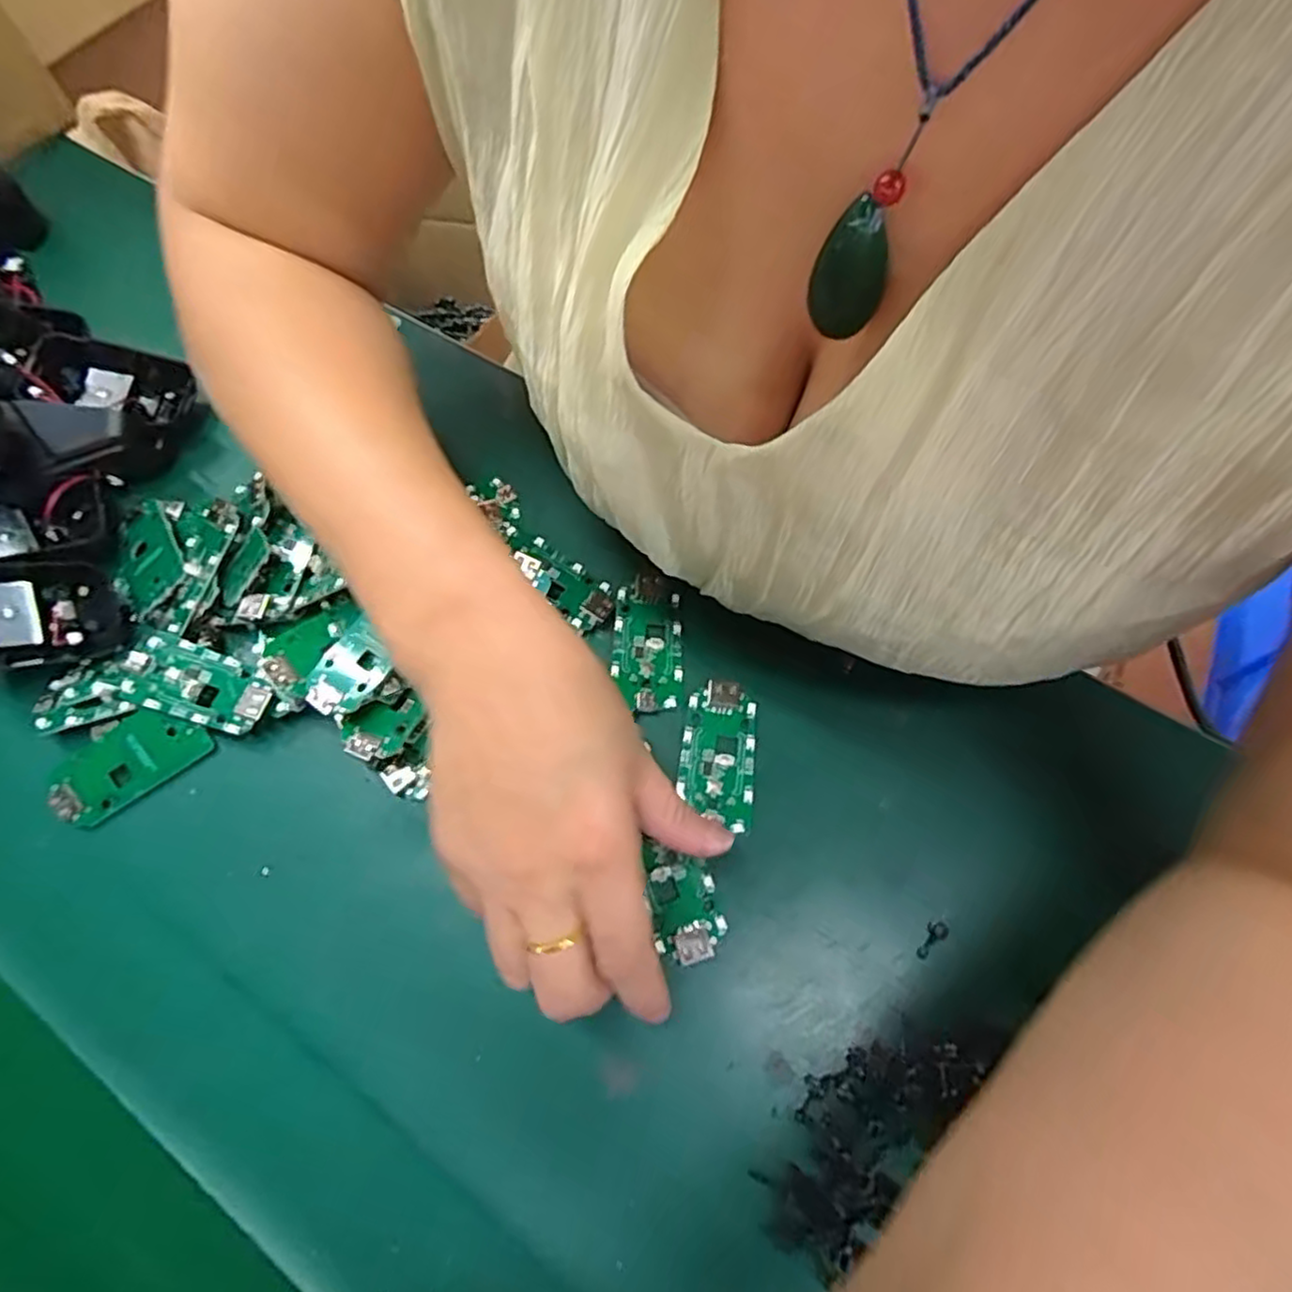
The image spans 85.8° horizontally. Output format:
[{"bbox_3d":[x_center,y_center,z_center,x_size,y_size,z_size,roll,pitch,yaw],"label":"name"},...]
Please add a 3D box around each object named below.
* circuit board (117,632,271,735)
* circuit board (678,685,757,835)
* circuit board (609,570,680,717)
[{"bbox_3d":[-0.196,0.016,0.302,0.072,0.012,0.031,15,68,9],"label":"circuit board"},{"bbox_3d":[0.030,0.044,0.290,0.030,0.004,0.060,7,67,6],"label":"circuit board"},{"bbox_3d":[0.001,-0.002,0.308,0.030,0.004,0.063,2,66,4],"label":"circuit board"}]

